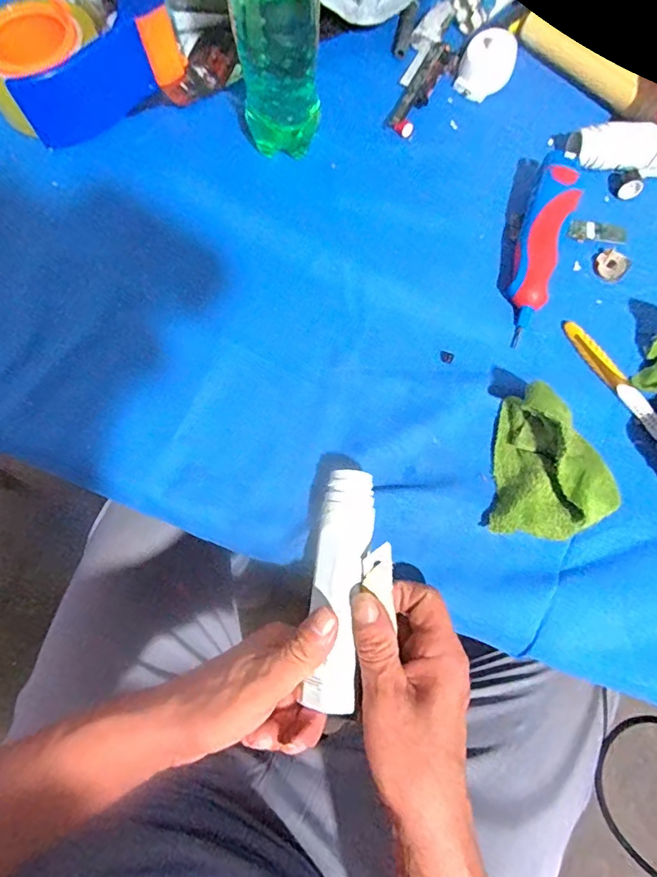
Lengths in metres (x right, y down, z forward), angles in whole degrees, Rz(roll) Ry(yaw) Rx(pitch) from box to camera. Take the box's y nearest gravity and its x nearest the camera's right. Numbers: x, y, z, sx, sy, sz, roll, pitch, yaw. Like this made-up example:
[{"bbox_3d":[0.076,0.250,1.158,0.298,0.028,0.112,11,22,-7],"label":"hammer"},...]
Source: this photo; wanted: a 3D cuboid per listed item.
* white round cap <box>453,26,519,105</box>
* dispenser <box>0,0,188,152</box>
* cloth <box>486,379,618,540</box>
[{"bbox_3d":[0.142,-0.335,0.445,0.042,0.028,0.053,35,75,8],"label":"white round cap"},{"bbox_3d":[-0.214,-0.326,0.419,0.152,0.062,0.094,-40,78,-12],"label":"dispenser"},{"bbox_3d":[0.155,0.020,0.333,0.073,0.042,0.093,13,73,2],"label":"cloth"}]

